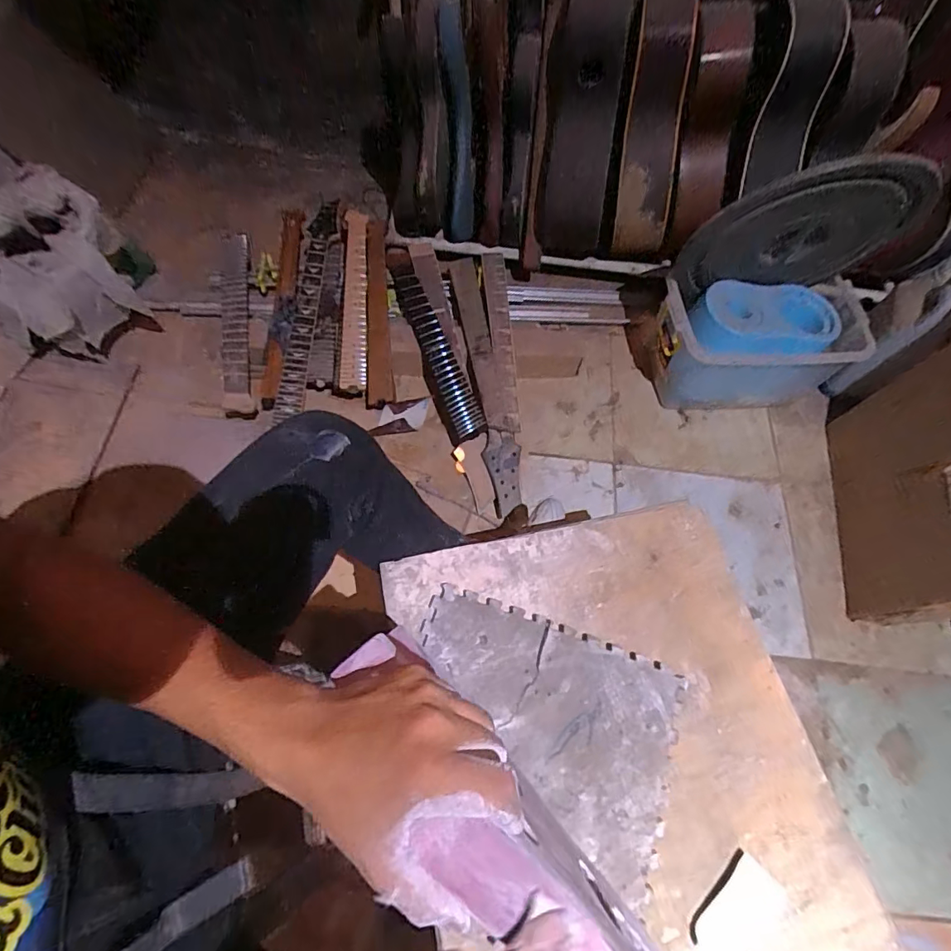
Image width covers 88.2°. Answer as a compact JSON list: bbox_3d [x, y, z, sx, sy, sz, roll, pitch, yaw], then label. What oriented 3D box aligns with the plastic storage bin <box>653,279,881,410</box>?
[{"bbox_3d":[0.665,-0.299,1.171,0.459,0.236,0.216,-3,67,-5],"label":"plastic storage bin"}]

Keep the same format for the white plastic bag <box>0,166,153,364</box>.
[{"bbox_3d":[-0.872,-0.421,1.027,0.220,0.248,0.286,39,70,12],"label":"white plastic bag"}]

